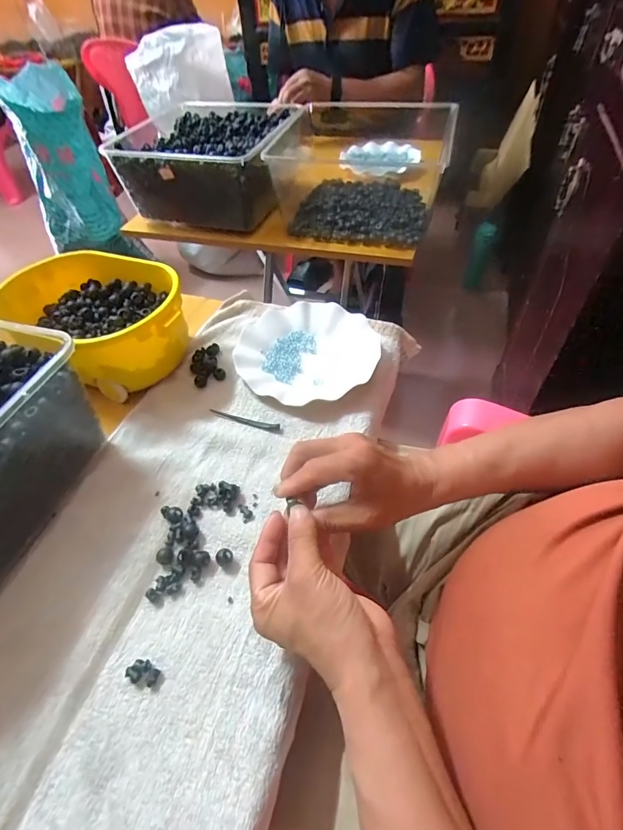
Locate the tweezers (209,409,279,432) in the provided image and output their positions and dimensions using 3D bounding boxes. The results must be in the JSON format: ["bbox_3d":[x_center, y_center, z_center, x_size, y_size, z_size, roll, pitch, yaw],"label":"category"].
[{"bbox_3d":[-0.079,0.007,0.481,0.088,0.008,0.010,13,53,13],"label":"tweezers"}]

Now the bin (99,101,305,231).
[{"bbox_3d":[-0.190,-0.513,0.832,0.311,0.134,0.317,9,51,12],"label":"bin"}]

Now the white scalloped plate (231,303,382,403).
[{"bbox_3d":[-0.005,-0.091,0.542,0.179,0.026,0.170,-2,51,2],"label":"white scalloped plate"}]

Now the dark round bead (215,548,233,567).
[{"bbox_3d":[-0.080,0.130,0.374,0.016,0.012,0.012,-29,55,-19],"label":"dark round bead"}]

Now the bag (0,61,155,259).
[{"bbox_3d":[-0.819,-0.795,1.382,0.266,0.512,0.299,-36,56,-23],"label":"bag"}]

